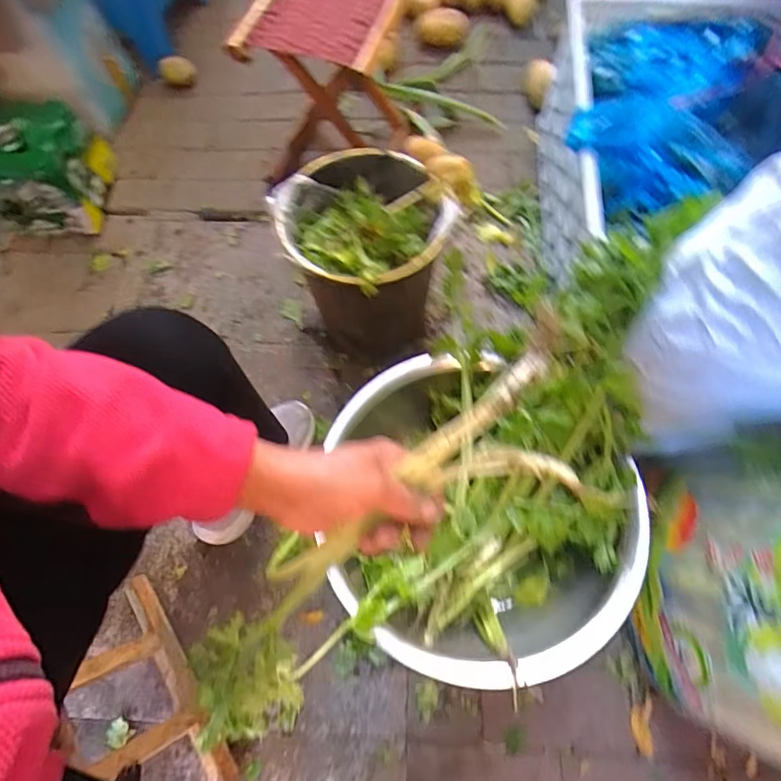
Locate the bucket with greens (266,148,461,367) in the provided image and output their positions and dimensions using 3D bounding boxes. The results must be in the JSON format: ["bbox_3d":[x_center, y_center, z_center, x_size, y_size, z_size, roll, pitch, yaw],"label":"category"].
[{"bbox_3d":[-0.034,-0.200,0.804,0.226,0.270,0.226,-1,67,2],"label":"bucket with greens"}]

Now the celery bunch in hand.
[{"bbox_3d":[-0.033,0.168,0.414,0.124,0.096,0.470,47,112,19],"label":"celery bunch in hand"}]

